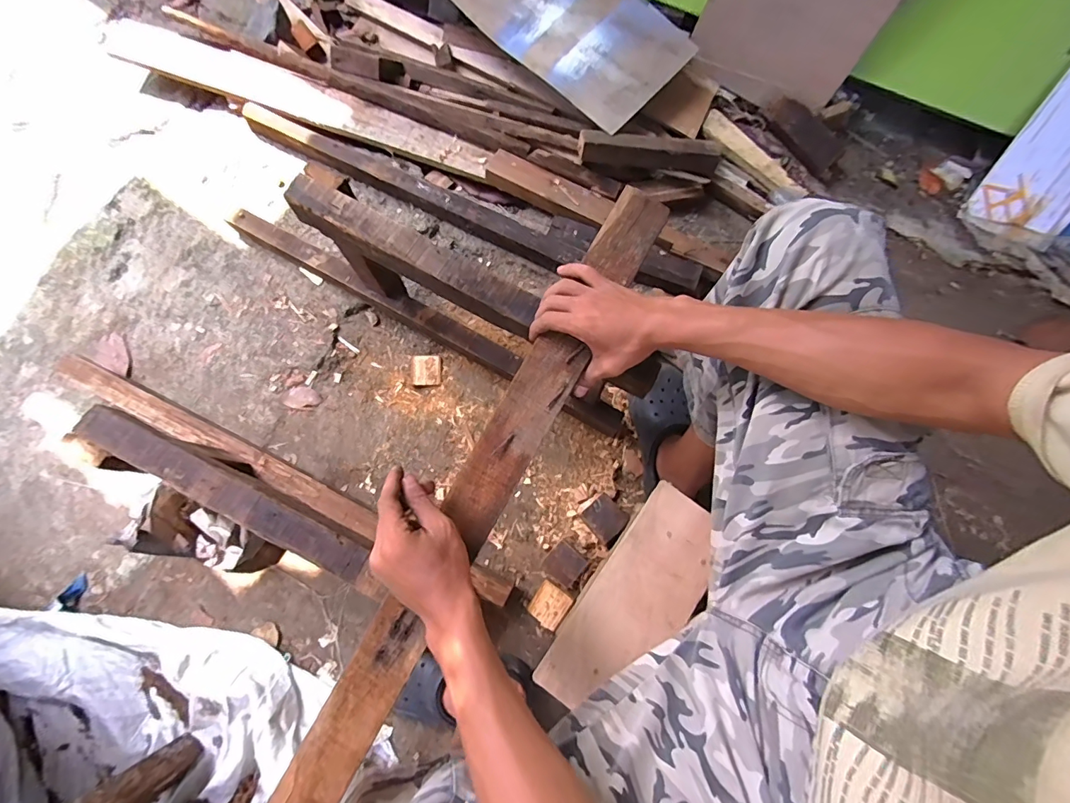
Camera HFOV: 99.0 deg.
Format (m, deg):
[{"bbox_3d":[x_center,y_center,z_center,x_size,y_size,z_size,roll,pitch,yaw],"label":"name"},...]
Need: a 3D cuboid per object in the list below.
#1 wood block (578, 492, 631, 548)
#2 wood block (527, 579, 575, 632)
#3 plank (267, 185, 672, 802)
[{"bbox_3d":[0.123,0.201,0.799,0.066,0.030,0.080,-41,80,-10],"label":"wood block"},{"bbox_3d":[0.025,0.345,0.773,0.057,0.025,0.064,33,78,8],"label":"wood block"},{"bbox_3d":[-0.046,0.076,0.478,0.060,0.026,0.711,29,81,7],"label":"plank"}]

